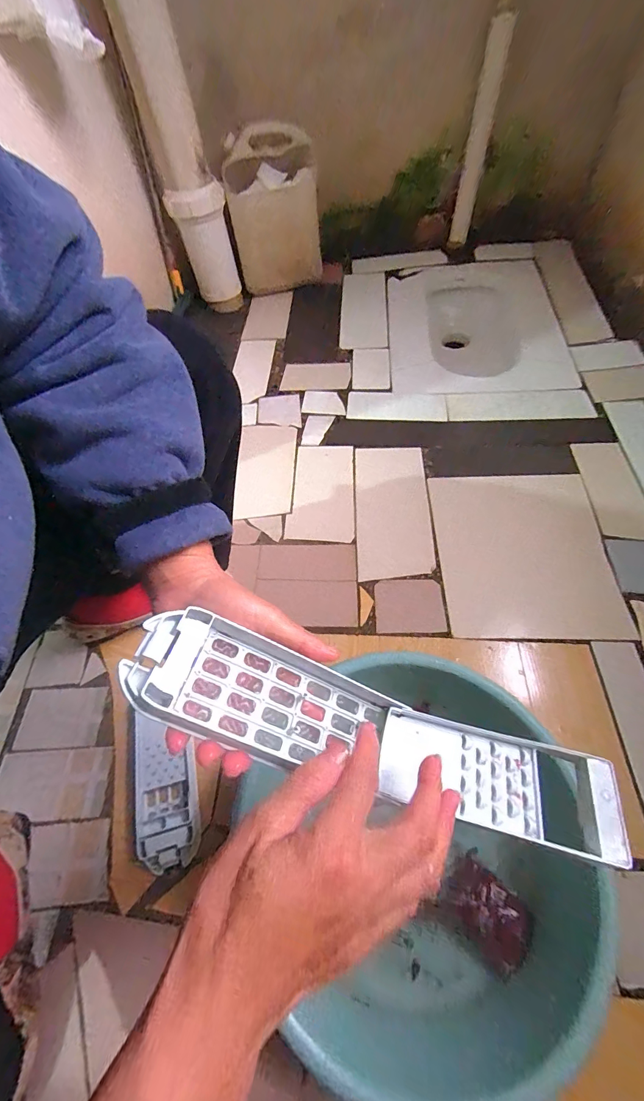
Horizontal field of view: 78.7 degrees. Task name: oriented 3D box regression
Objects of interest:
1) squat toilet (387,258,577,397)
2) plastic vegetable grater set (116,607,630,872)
[{"bbox_3d":[0.426,-0.552,1.090,0.478,0.195,0.547,2,58,7],"label":"squat toilet"},{"bbox_3d":[0.031,0.121,0.259,0.313,0.055,0.071,21,58,-5],"label":"plastic vegetable grater set"}]

